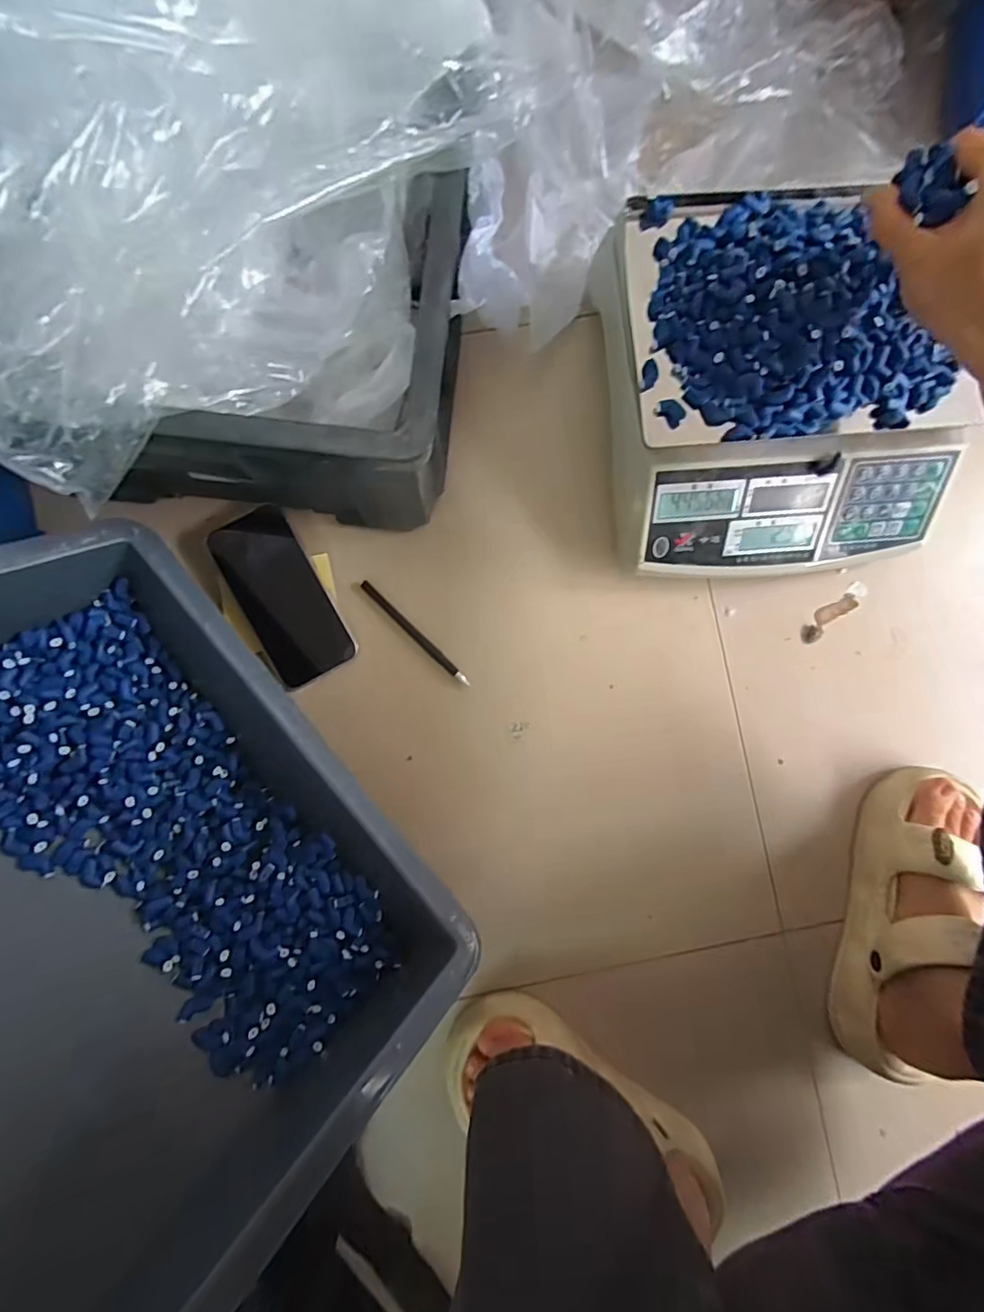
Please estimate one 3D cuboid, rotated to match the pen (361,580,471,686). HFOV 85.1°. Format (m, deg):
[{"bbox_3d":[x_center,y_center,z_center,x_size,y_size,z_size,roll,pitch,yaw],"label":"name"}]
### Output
[{"bbox_3d":[-0.069,-0.020,0.479,0.130,0.007,0.009,44,85,1],"label":"pen"}]

